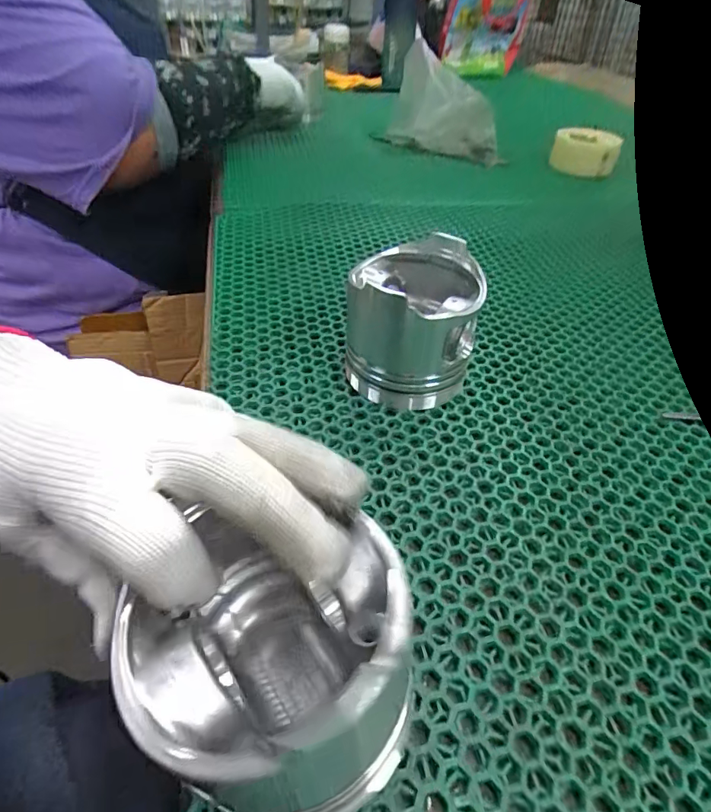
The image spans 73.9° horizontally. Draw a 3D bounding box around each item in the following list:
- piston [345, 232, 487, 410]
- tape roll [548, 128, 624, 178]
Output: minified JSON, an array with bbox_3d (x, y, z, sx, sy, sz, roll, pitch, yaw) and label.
[{"bbox_3d":[0.039,-0.058,0.332,0.086,0.087,0.089,9,44,8],"label":"piston"},{"bbox_3d":[0.360,-0.399,0.741,0.098,0.041,0.100,17,46,15],"label":"tape roll"}]

